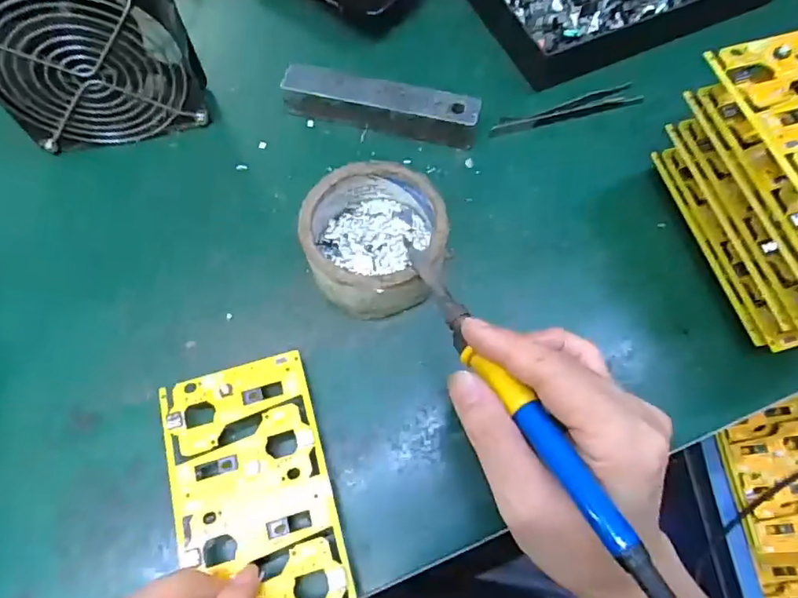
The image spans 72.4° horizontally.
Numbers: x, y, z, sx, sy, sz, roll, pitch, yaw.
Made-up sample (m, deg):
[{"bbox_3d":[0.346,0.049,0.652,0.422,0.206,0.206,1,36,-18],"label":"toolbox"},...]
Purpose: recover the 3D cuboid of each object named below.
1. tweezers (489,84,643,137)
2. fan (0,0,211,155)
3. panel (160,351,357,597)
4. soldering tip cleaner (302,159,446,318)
[{"bbox_3d":[0.121,-0.137,0.397,0.115,0.004,0.016,-17,67,-6],"label":"tweezers"},{"bbox_3d":[-0.195,-0.155,0.344,0.117,0.114,0.047,-14,66,-5],"label":"fan"},{"bbox_3d":[-0.074,0.100,0.280,0.078,0.006,0.137,-16,66,-6],"label":"panel"},{"bbox_3d":[-0.014,-0.036,0.333,0.081,0.046,0.086,0,66,1],"label":"soldering tip cleaner"}]

